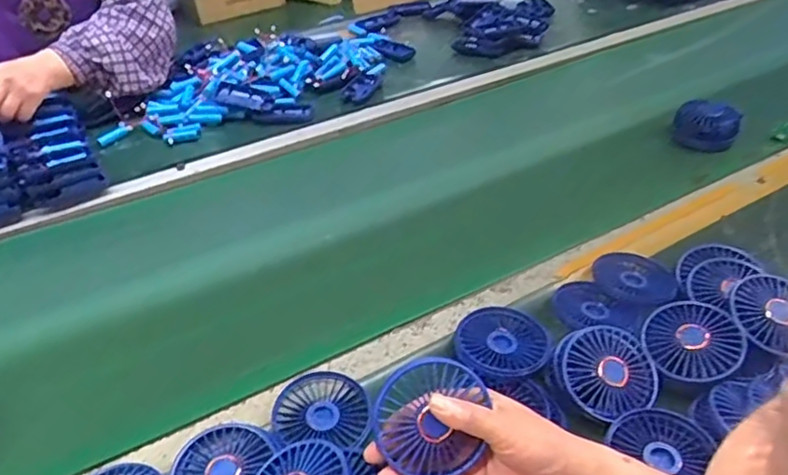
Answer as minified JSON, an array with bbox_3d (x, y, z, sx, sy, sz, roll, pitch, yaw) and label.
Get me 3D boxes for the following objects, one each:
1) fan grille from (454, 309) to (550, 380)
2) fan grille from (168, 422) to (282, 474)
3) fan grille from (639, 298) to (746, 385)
[{"bbox_3d":[0.106,0.101,0.639,0.089,0.012,0.087,0,38,4],"label":"fan grille"},{"bbox_3d":[-0.145,0.193,0.539,0.076,0.016,0.086,9,40,15],"label":"fan grille"},{"bbox_3d":[0.281,0.097,0.613,0.084,0.021,0.084,-32,48,-11],"label":"fan grille"}]

